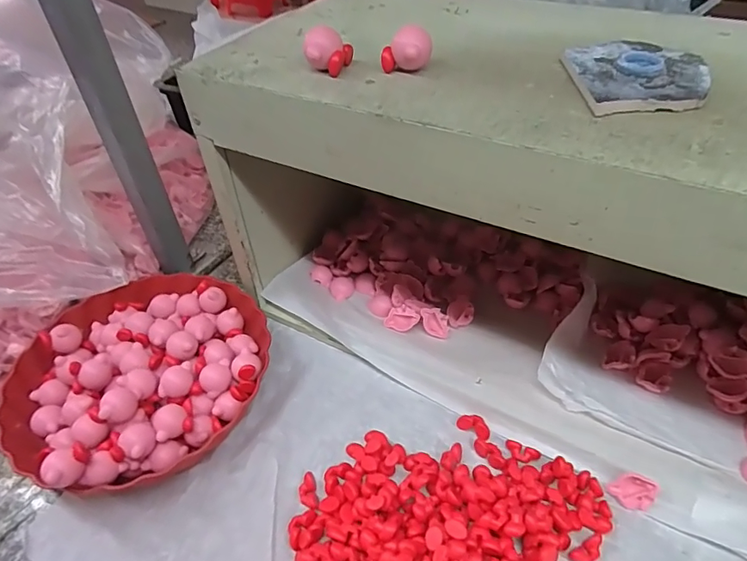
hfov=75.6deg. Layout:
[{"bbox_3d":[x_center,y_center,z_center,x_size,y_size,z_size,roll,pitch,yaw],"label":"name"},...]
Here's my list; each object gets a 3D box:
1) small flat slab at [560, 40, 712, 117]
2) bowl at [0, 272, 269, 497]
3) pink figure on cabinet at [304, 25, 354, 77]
[{"bbox_3d":[0.177,-0.140,0.327,0.090,0.009,0.098,-3,43,-1],"label":"small flat slab"},{"bbox_3d":[-0.230,0.087,0.484,0.237,0.068,0.230,-1,43,1],"label":"bowl"},{"bbox_3d":[-0.033,-0.168,0.352,0.033,0.028,0.024,-1,43,1],"label":"pink figure on cabinet"}]

